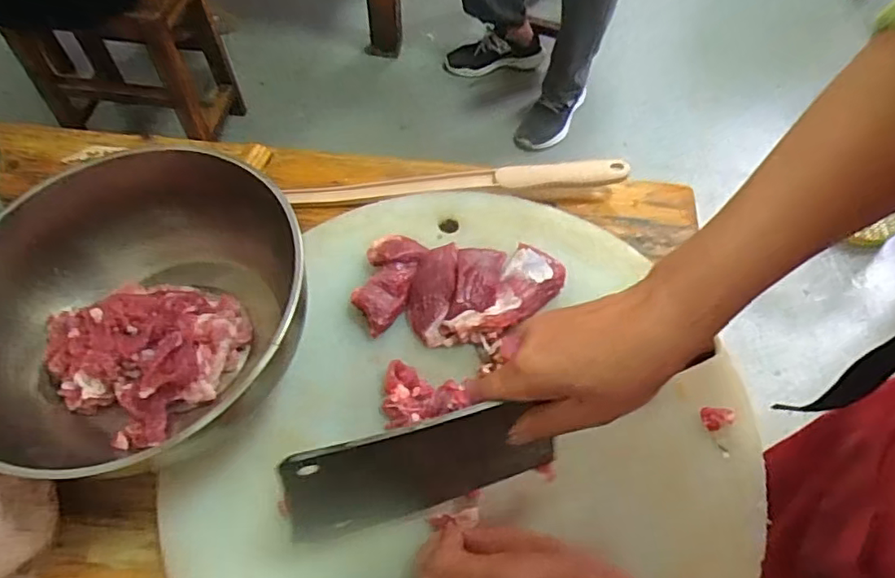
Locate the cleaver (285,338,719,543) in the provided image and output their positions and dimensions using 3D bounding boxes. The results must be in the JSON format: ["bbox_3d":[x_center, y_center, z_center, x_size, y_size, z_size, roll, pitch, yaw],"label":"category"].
[{"bbox_3d":[0.031,0.092,0.358,0.261,0.103,0.030,-14,61,-10],"label":"cleaver"}]

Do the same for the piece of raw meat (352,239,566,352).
[{"bbox_3d":[0.011,0.000,0.461,0.152,0.026,0.078,3,60,0],"label":"piece of raw meat"}]

